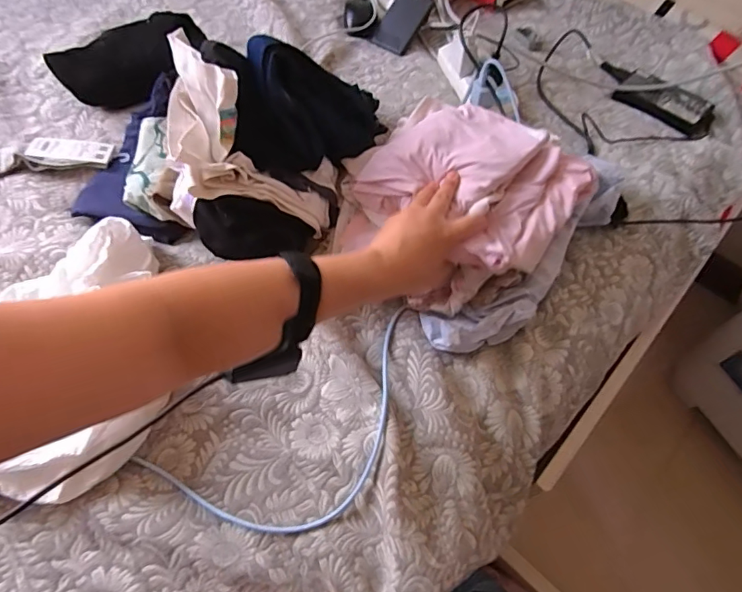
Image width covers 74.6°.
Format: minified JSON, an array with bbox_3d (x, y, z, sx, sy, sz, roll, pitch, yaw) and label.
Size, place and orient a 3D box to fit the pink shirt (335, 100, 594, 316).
[{"bbox_3d":[0.090,-0.118,0.592,0.262,0.102,0.245,35,64,19],"label":"pink shirt"}]

